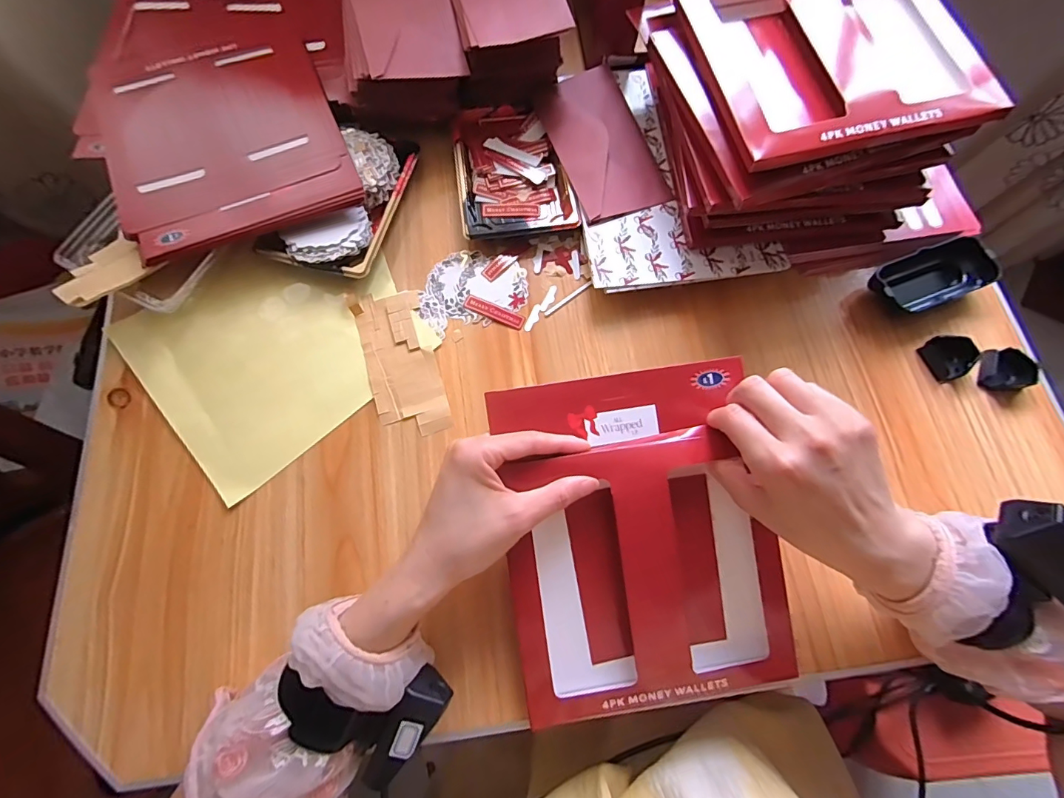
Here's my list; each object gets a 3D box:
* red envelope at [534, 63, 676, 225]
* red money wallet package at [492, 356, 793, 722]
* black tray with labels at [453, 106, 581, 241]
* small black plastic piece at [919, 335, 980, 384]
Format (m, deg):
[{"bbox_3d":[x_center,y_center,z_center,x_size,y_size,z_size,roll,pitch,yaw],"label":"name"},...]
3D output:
[{"bbox_3d":[0.071,-0.263,0.460,0.095,0.015,0.178,-15,73,-5],"label":"red envelope"},{"bbox_3d":[0.078,0.097,0.329,0.188,0.029,0.232,-8,87,-4],"label":"red money wallet package"},{"bbox_3d":[-0.021,-0.232,0.469,0.109,0.022,0.154,-8,72,-3],"label":"black tray with labels"},{"bbox_3d":[0.374,-0.038,0.409,0.033,0.020,0.039,-22,74,-7],"label":"small black plastic piece"}]

